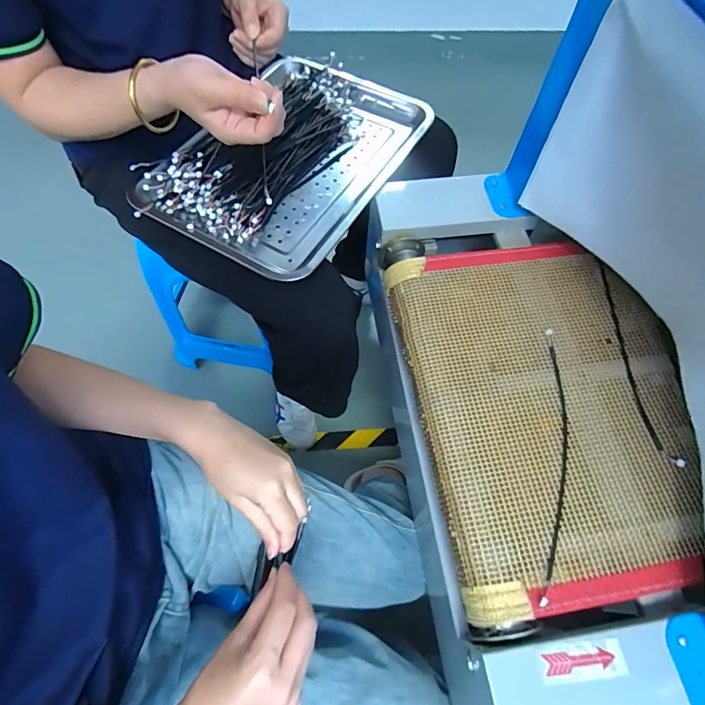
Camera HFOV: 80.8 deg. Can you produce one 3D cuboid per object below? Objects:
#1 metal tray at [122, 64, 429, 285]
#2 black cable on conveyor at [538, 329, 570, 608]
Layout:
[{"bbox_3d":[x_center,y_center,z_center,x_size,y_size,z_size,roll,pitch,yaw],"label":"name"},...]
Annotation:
[{"bbox_3d":[-0.084,-0.284,0.596,0.283,0.050,0.394,27,68,14],"label":"metal tray"},{"bbox_3d":[0.208,0.100,0.422,0.031,0.009,0.281,18,64,-7],"label":"black cable on conveyor"}]

